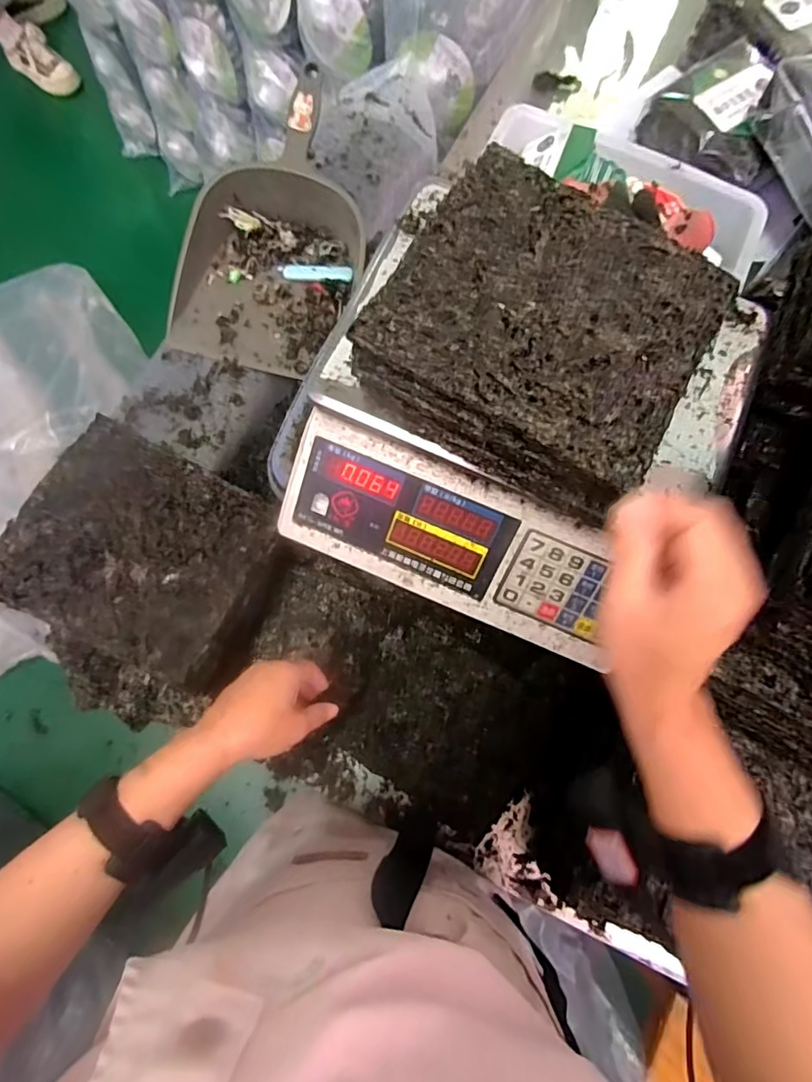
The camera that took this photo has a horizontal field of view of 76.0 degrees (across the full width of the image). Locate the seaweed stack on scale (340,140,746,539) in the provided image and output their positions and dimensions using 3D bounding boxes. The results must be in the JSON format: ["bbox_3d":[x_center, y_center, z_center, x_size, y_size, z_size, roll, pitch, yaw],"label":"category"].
[{"bbox_3d":[0.093,-0.143,0.363,0.196,0.064,0.183,31,79,5],"label":"seaweed stack on scale"}]

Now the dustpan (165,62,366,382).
[{"bbox_3d":[-0.159,-0.370,0.619,0.208,0.109,0.311,13,78,1],"label":"dustpan"}]

